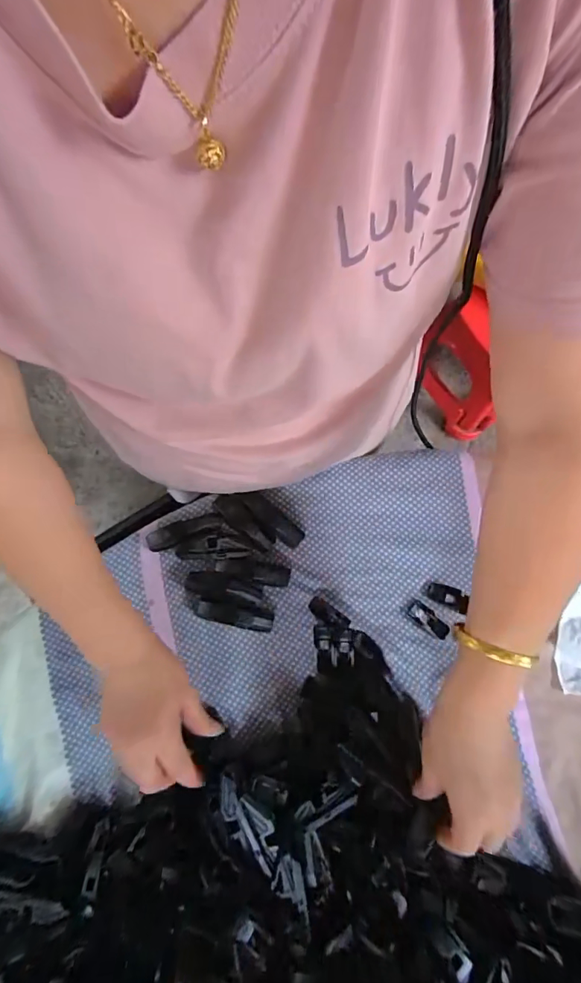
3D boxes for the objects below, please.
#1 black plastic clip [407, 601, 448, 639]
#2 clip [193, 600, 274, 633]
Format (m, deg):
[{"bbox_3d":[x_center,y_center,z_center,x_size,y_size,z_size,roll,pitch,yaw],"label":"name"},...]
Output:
[{"bbox_3d":[0.130,0.121,0.434,0.040,0.005,0.019,33,80,8],"label":"black plastic clip"},{"bbox_3d":[-0.054,0.116,0.434,0.075,0.023,0.021,9,78,3],"label":"clip"}]

